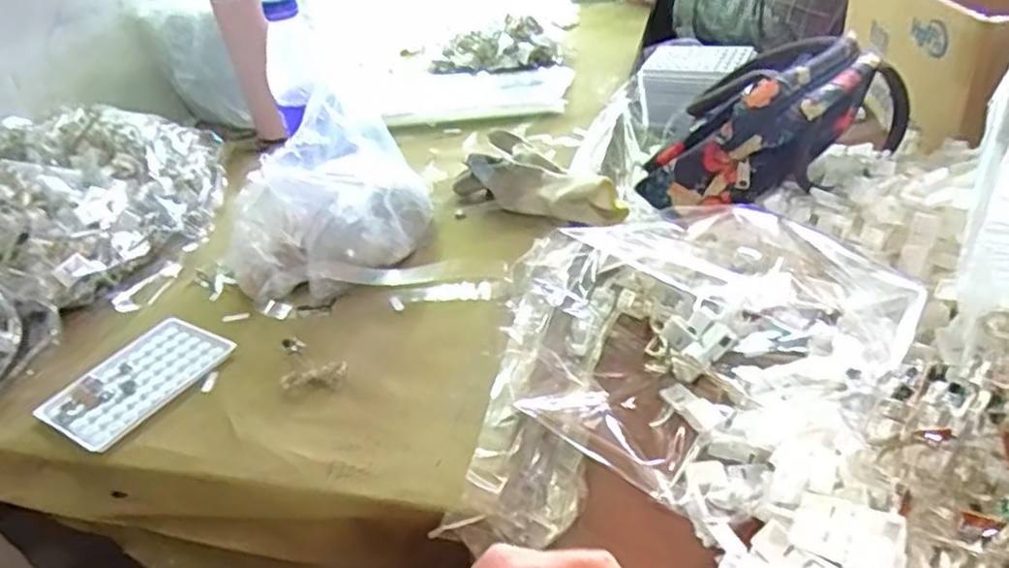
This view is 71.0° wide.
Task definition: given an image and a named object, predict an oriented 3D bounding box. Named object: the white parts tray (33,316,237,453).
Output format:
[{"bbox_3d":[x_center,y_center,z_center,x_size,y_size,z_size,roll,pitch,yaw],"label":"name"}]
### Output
[{"bbox_3d":[-0.300,0.080,0.583,0.094,0.012,0.135,15,40,28],"label":"white parts tray"}]

